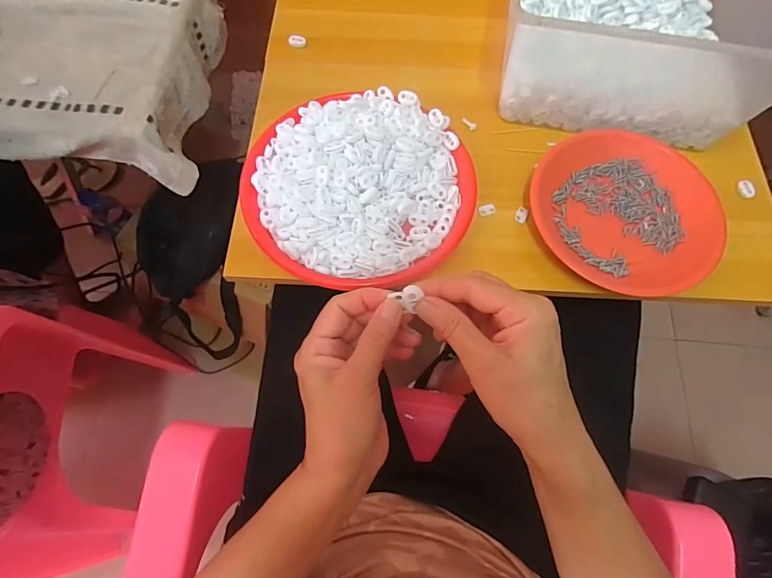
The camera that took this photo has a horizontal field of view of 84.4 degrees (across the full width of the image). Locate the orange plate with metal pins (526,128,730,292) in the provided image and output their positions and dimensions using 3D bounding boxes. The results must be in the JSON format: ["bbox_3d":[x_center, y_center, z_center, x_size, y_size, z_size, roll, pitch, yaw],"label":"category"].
[{"bbox_3d":[0.258,-0.086,0.460,0.198,0.034,0.175,34,72,12],"label":"orange plate with metal pins"}]

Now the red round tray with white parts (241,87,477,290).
[{"bbox_3d":[-0.027,-0.113,0.453,0.235,0.038,0.218,0,69,0],"label":"red round tray with white parts"}]

